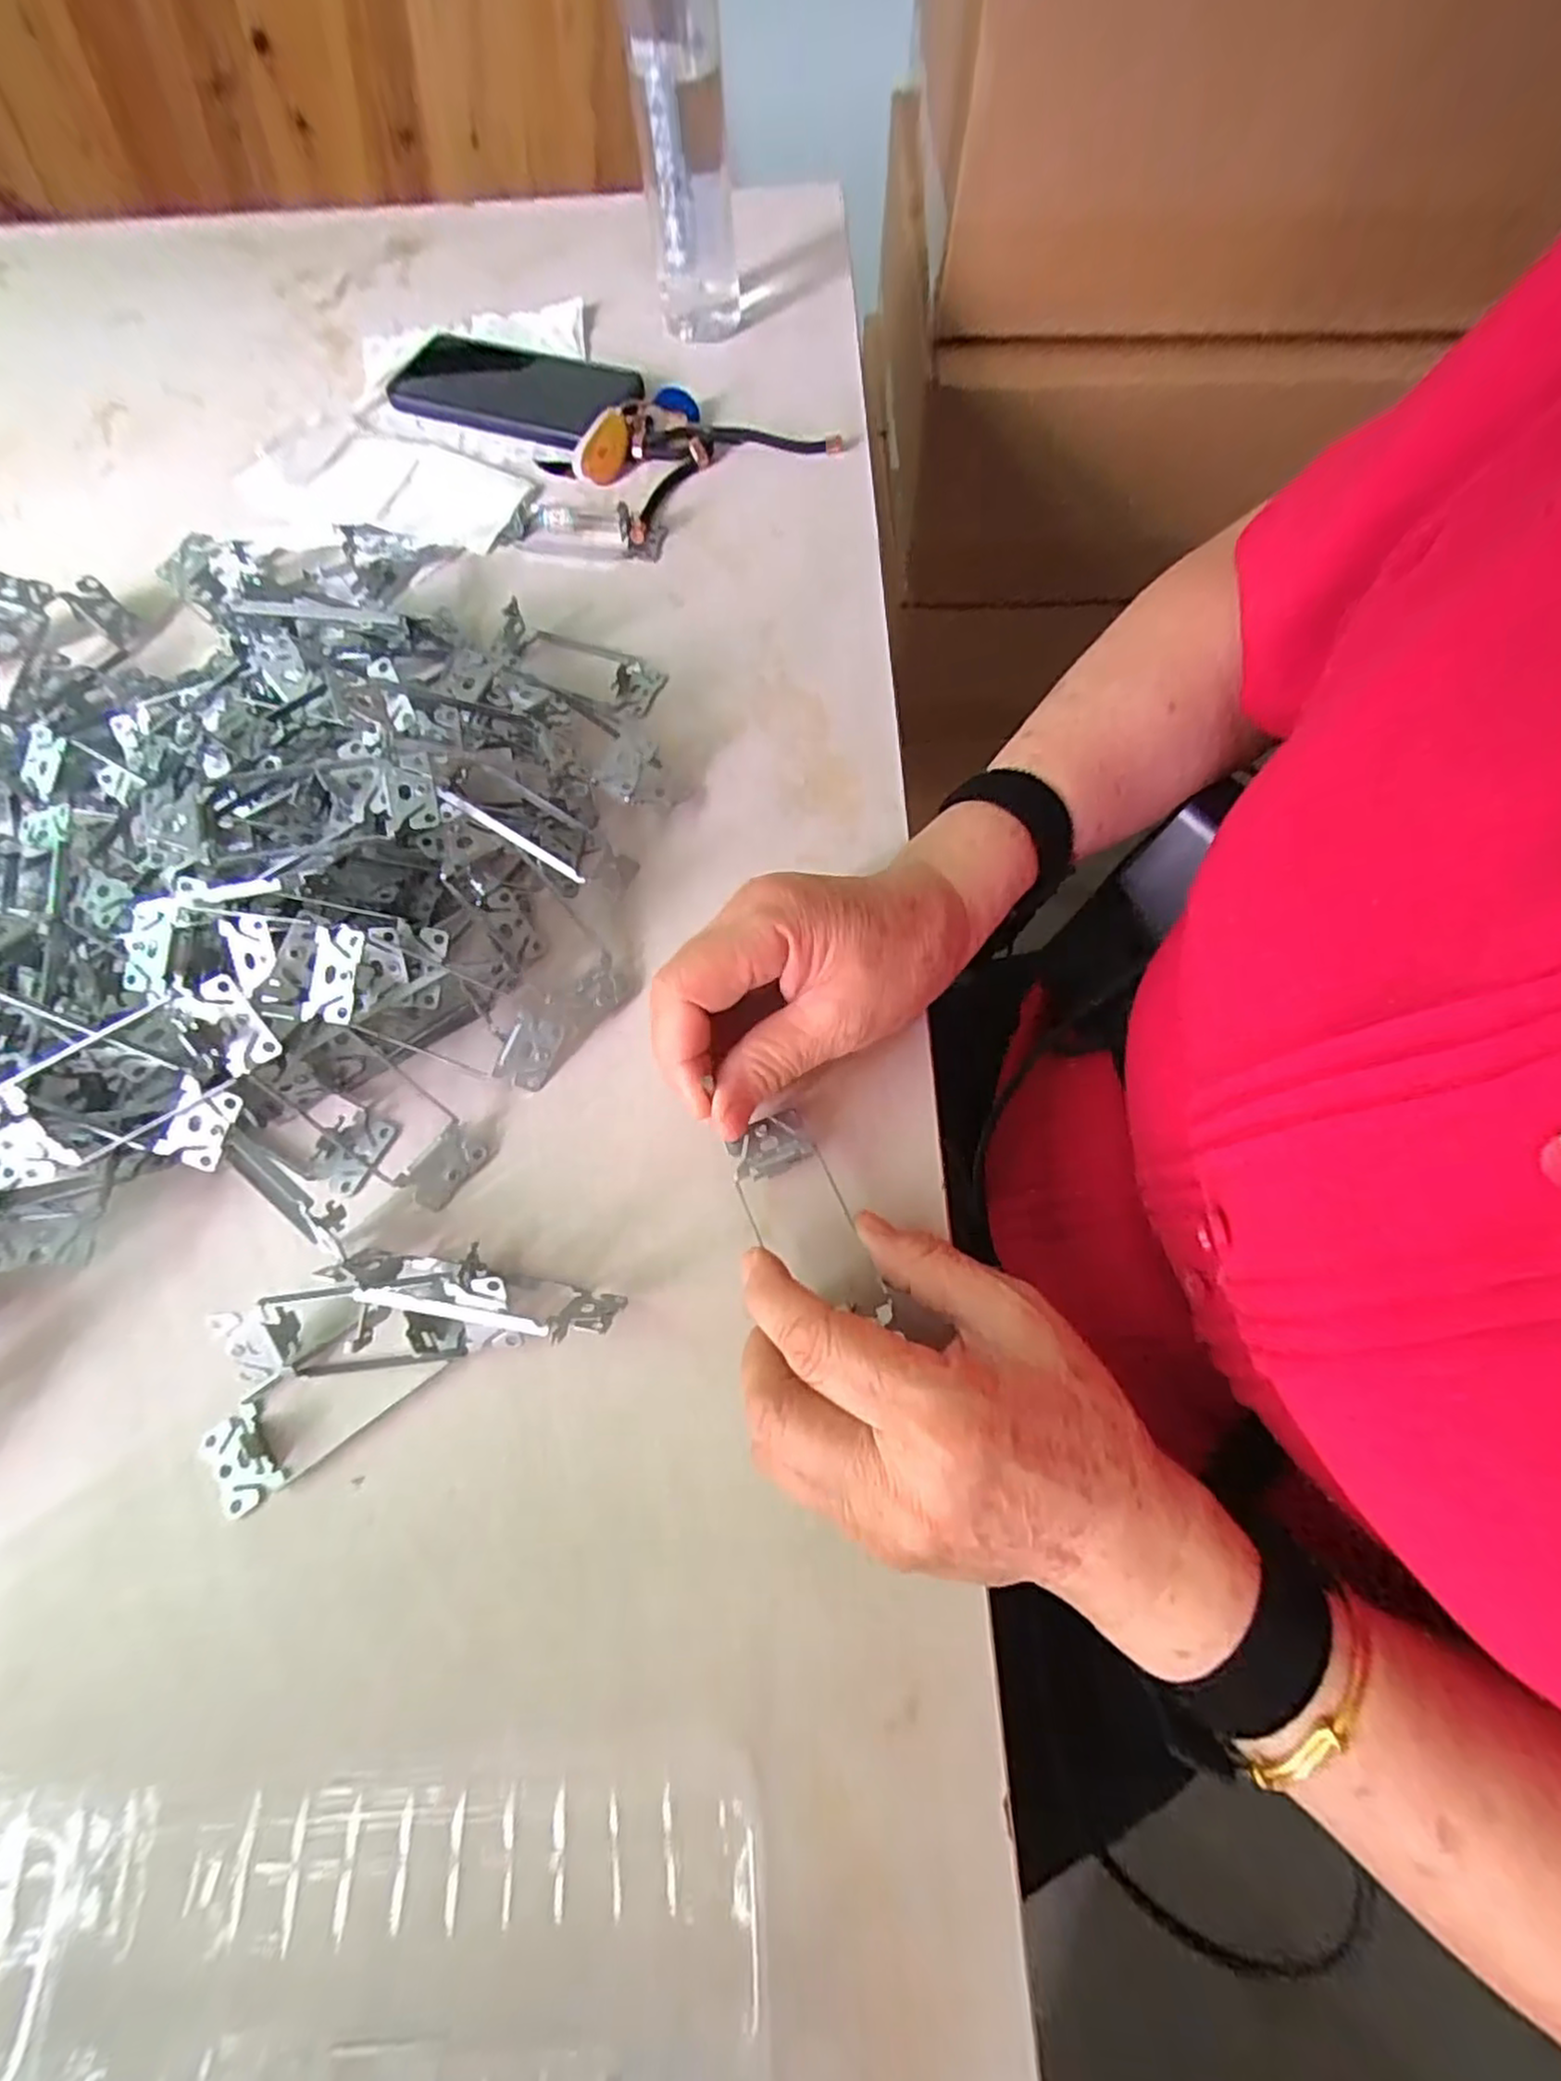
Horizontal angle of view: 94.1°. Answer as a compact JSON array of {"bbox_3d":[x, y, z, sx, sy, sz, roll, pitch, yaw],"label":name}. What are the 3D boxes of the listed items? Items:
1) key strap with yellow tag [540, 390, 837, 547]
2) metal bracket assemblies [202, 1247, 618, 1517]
[{"bbox_3d":[-0.058,-0.387,0.469,0.160,0.023,0.109,-32,71,-11],"label":"key strap with yellow tag"},{"bbox_3d":[-0.142,0.106,0.264,0.148,0.035,0.061,-24,70,-8],"label":"metal bracket assemblies"}]

